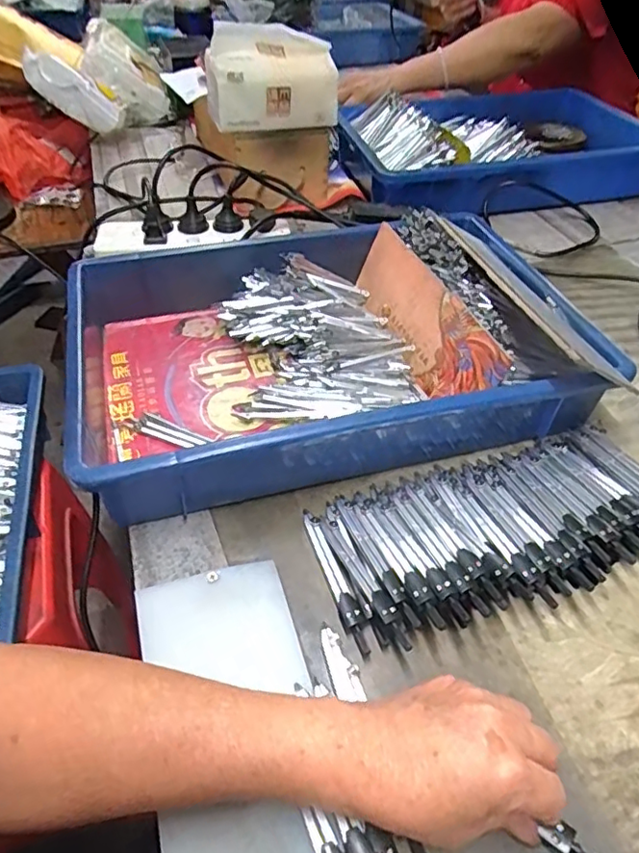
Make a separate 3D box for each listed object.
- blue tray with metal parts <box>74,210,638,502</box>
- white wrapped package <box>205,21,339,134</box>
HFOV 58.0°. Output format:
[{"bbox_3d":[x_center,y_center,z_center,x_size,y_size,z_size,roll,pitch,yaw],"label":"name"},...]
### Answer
[{"bbox_3d":[0.000,-0.086,0.522,0.424,0.108,0.292,-11,46,-12],"label":"blue tray with metal parts"},{"bbox_3d":[-0.058,-0.430,0.712,0.155,0.108,0.059,-17,48,-17],"label":"white wrapped package"}]

